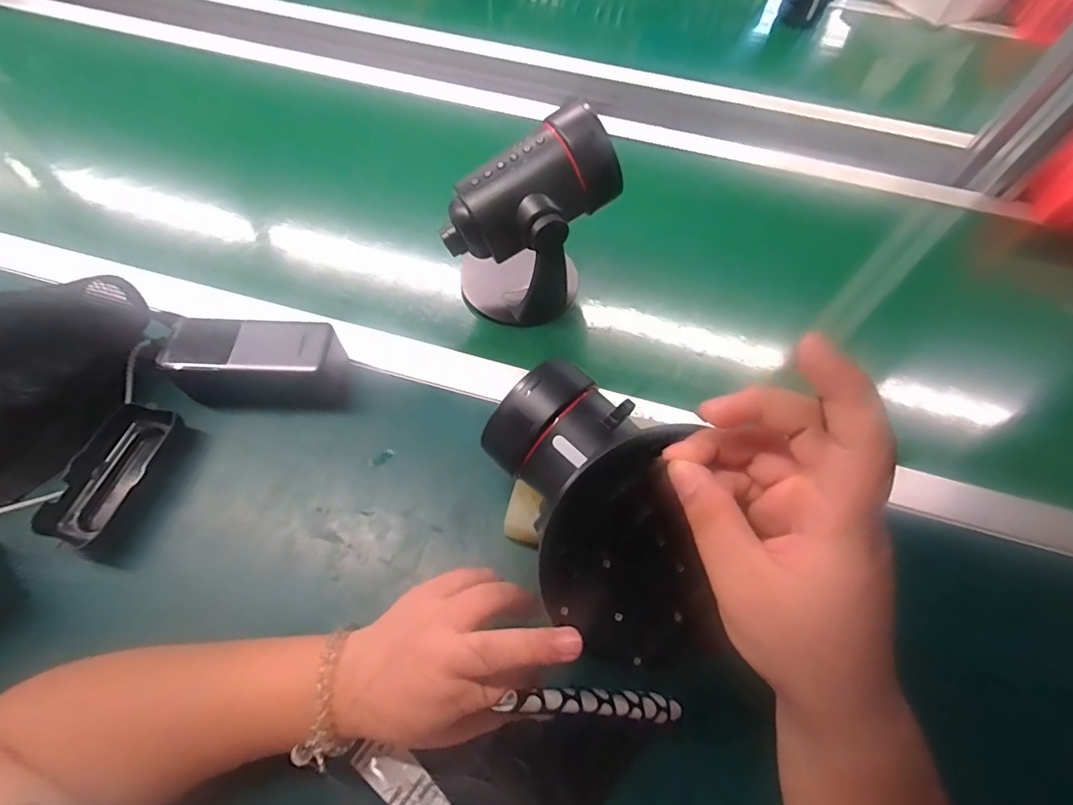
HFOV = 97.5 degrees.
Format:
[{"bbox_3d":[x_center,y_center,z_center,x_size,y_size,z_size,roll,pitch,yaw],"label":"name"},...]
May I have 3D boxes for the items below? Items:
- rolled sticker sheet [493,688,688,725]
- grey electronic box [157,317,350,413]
[{"bbox_3d":[0.036,0.167,0.260,0.128,0.012,0.015,26,48,-32],"label":"rolled sticker sheet"},{"bbox_3d":[-0.233,-0.035,0.400,0.127,0.062,0.055,2,55,2],"label":"grey electronic box"}]

